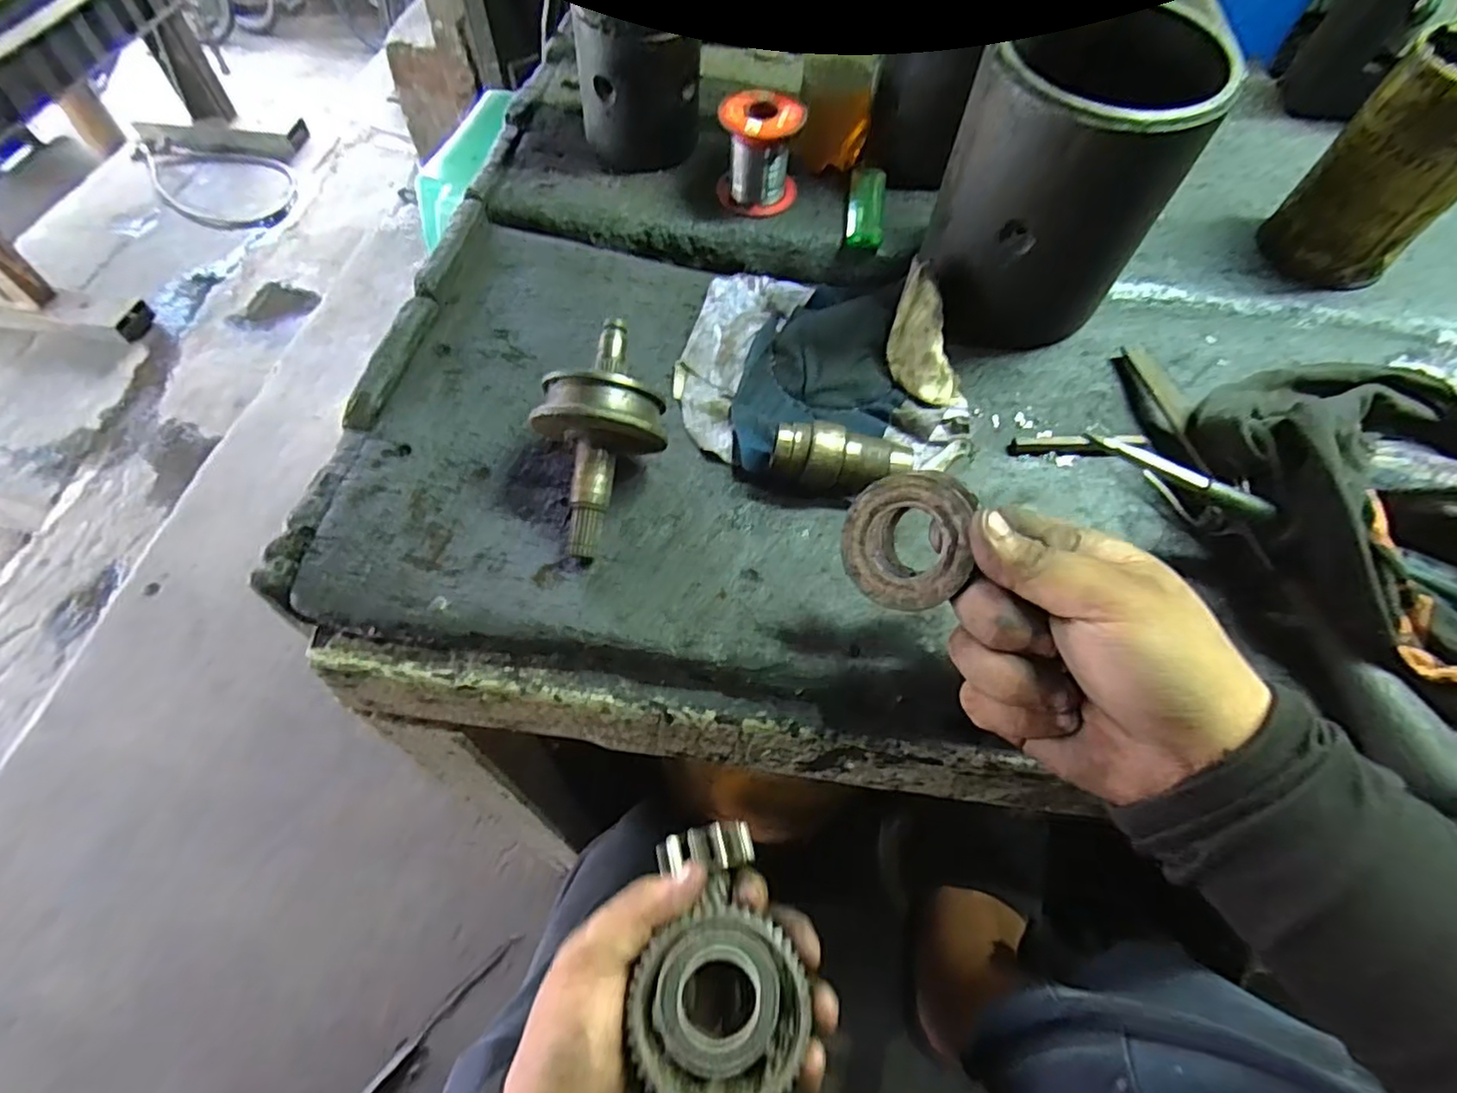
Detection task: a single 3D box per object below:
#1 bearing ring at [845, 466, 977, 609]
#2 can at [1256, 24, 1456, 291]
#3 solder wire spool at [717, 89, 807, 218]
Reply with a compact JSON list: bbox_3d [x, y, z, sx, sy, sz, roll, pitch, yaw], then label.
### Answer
[{"bbox_3d":[0.070,-0.002,0.254,0.048,0.013,0.051,-1,88,30],"label":"bearing ring"},{"bbox_3d":[0.395,-0.223,0.390,0.073,0.116,0.074,-40,68,-23],"label":"can"},{"bbox_3d":[0.021,-0.256,0.430,0.050,0.056,0.050,1,59,-2],"label":"solder wire spool"}]

